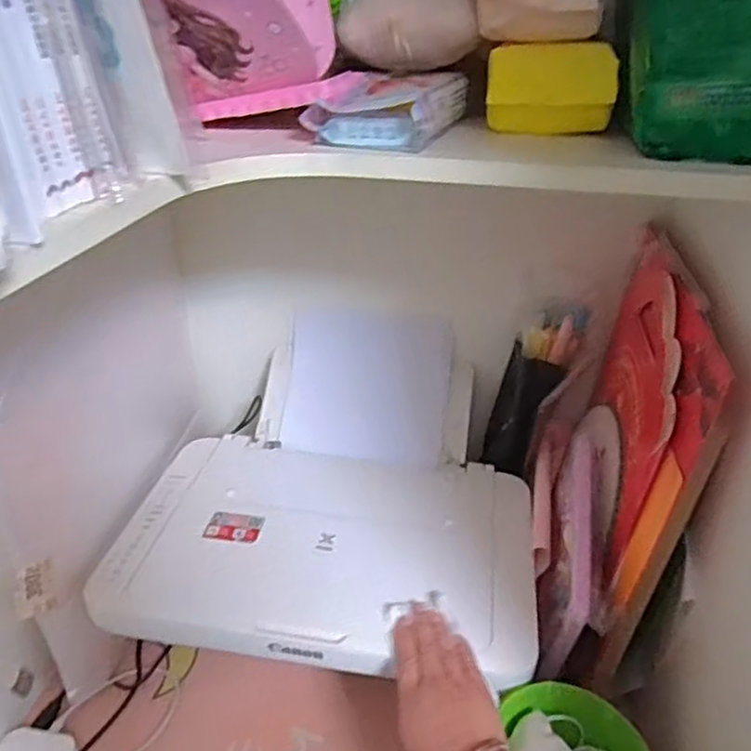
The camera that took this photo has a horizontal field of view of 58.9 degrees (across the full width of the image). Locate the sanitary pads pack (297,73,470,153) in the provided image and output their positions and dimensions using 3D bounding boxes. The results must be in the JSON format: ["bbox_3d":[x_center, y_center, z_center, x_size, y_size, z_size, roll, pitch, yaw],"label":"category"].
[{"bbox_3d":[0.015,-0.222,0.551,0.102,0.041,0.145,10,32,17],"label":"sanitary pads pack"}]

